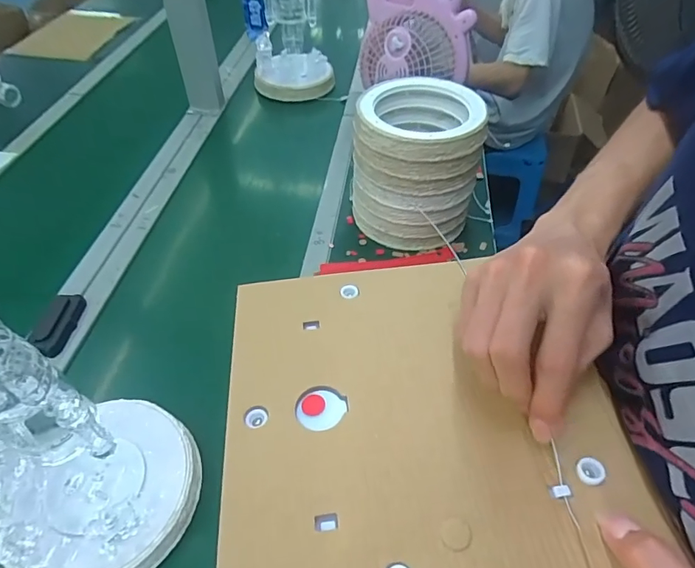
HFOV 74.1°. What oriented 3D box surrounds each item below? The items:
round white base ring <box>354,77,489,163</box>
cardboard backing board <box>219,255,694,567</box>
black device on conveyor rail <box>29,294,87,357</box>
[{"bbox_3d":[0.109,-0.271,0.734,0.190,0.037,0.197,-3,54,4],"label":"round white base ring"},{"bbox_3d":[0.033,0.065,0.267,0.201,0.011,0.215,-7,45,-3],"label":"cardboard backing board"},{"bbox_3d":[-0.438,0.061,0.700,0.045,0.033,0.110,2,49,0],"label":"black device on conveyor rail"}]

